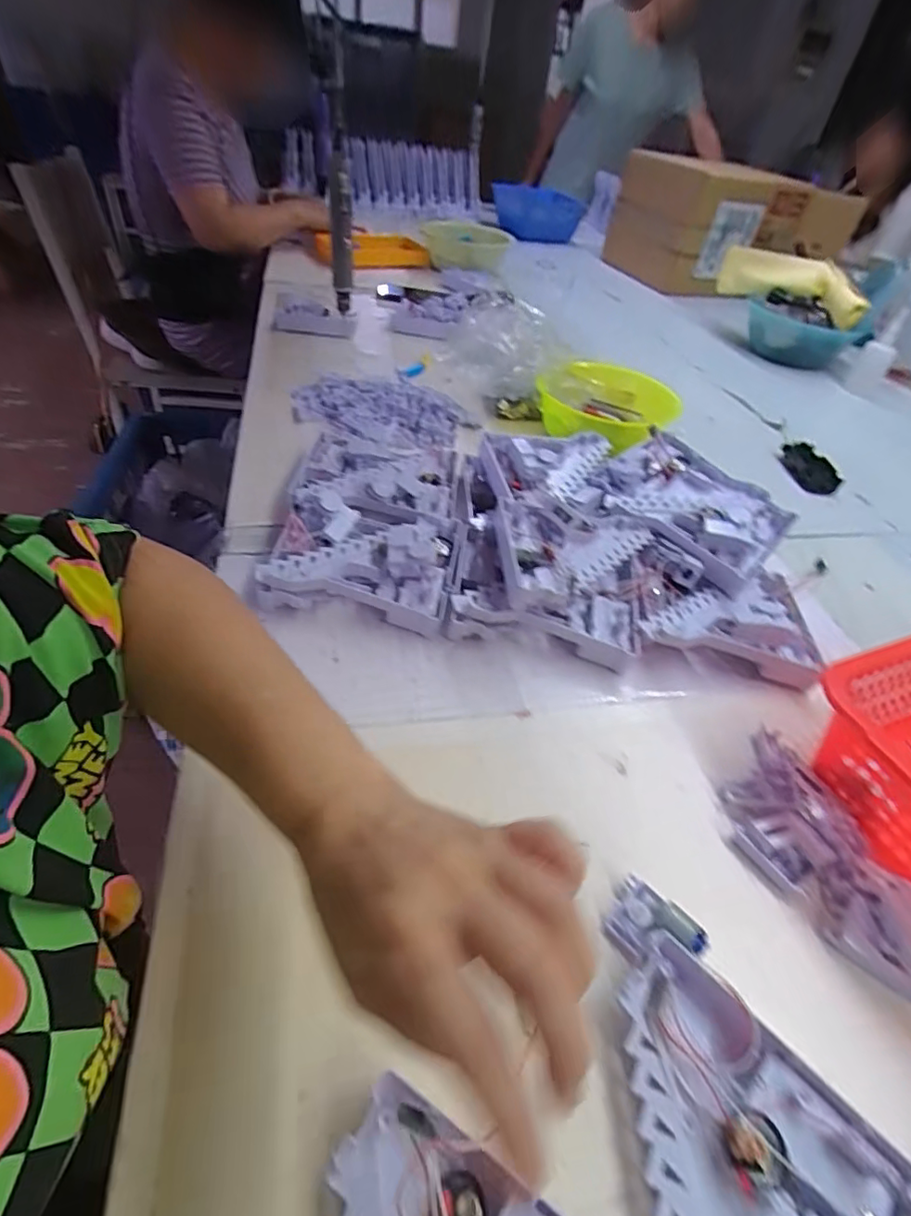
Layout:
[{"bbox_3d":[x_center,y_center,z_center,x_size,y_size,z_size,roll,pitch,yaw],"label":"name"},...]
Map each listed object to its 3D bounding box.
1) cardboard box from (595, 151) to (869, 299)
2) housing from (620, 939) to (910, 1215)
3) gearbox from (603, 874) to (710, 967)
[{"bbox_3d":[0.732,-1.027,1.498,0.573,0.262,0.312,-11,48,-19],"label":"cardboard box"},{"bbox_3d":[0.105,0.259,0.236,0.130,0.031,0.156,38,52,26],"label":"housing"},{"bbox_3d":[0.112,0.188,0.320,0.037,0.022,0.051,-29,56,-32],"label":"gearbox"}]

